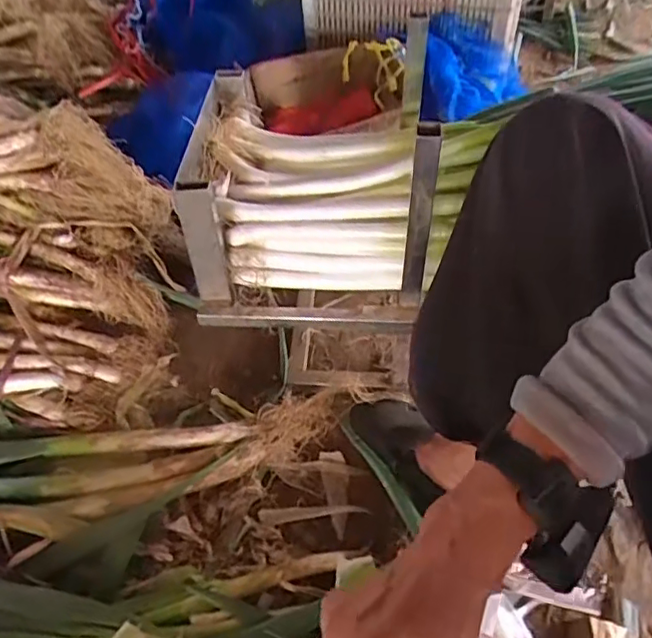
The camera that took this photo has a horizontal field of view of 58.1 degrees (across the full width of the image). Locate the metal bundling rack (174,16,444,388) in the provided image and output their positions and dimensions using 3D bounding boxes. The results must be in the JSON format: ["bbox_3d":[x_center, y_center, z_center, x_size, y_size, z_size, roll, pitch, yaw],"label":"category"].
[{"bbox_3d":[-0.015,-0.121,0.822,0.298,0.397,0.314,2,51,6],"label":"metal bundling rack"}]

